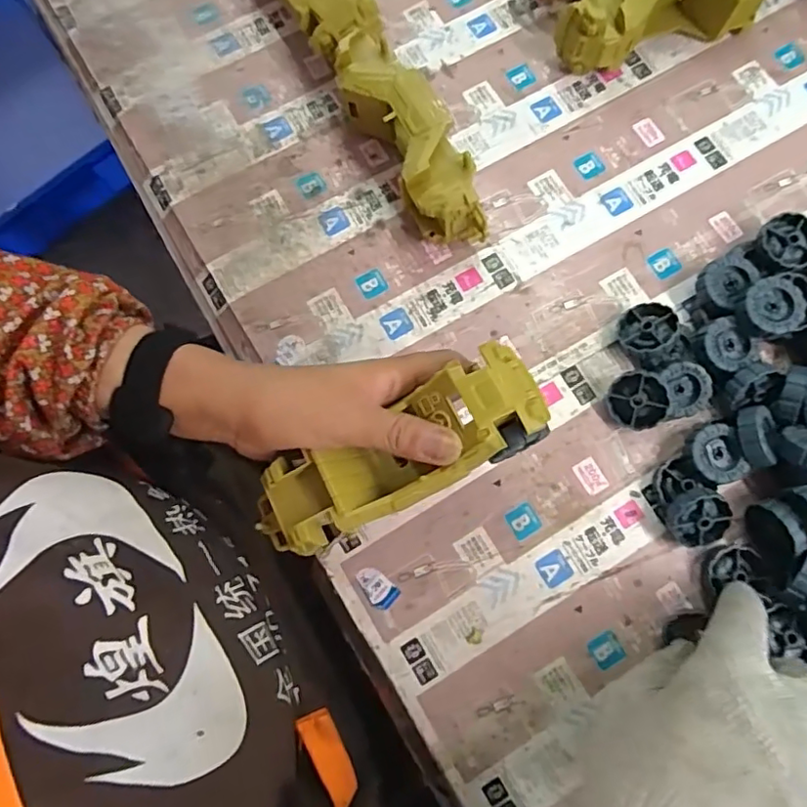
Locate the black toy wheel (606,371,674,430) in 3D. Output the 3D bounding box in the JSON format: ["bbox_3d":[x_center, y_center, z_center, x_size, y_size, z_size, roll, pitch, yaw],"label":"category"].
[{"bbox_3d":[0.156,-0.004,0.380,0.038,0.017,0.038,-10,102,31],"label":"black toy wheel"}]

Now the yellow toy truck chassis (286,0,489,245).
[{"bbox_3d":[-0.034,-0.255,0.427,0.053,0.069,0.324,-29,80,-4],"label":"yellow toy truck chassis"}]

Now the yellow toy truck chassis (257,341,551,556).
[{"bbox_3d":[-0.006,0.033,0.323,0.174,0.049,0.053,-28,78,7],"label":"yellow toy truck chassis"}]

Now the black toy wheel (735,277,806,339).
[{"bbox_3d":[0.238,-0.061,0.371,0.037,0.017,0.036,0,79,1],"label":"black toy wheel"}]

